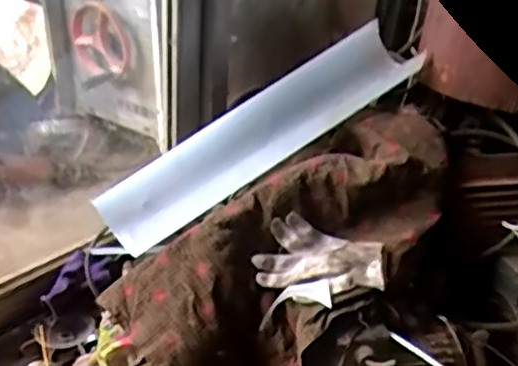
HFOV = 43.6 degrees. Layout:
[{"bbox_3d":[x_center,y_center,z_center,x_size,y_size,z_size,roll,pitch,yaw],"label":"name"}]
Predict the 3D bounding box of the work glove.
[{"bbox_3d":[0.092,0.117,0.980,0.192,0.064,0.114,11,32,10],"label":"work glove"}]

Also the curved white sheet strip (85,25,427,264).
[{"bbox_3d":[0.008,-0.092,1.133,0.612,0.094,0.106,-33,44,-15],"label":"curved white sheet strip"}]

